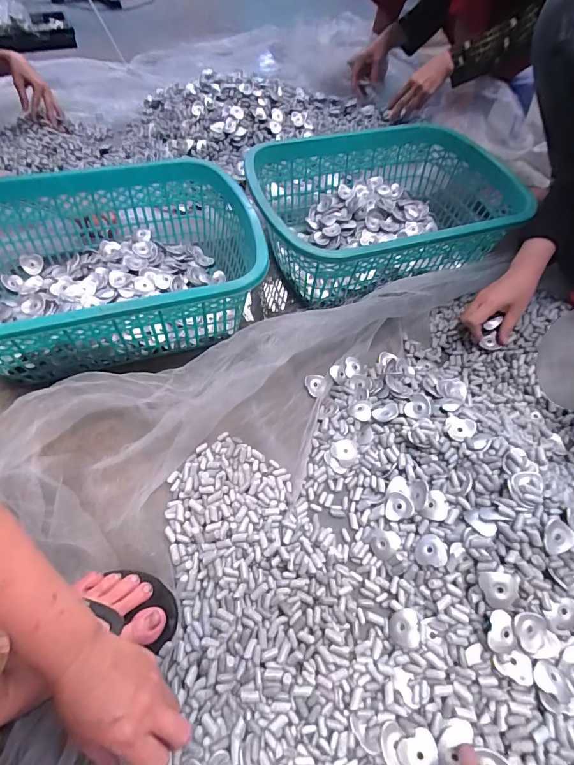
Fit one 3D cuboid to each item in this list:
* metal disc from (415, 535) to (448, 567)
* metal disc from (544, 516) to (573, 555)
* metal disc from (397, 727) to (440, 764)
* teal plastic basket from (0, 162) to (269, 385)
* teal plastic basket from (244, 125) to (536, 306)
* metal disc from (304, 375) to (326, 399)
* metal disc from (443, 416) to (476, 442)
[{"bbox_3d":[0.164,0.192,0.457,0.034,0.007,0.033,-14,53,19],"label":"metal disc"},{"bbox_3d":[0.281,0.160,0.416,0.035,0.006,0.031,-33,83,-3],"label":"metal disc"},{"bbox_3d":[0.124,0.352,0.378,0.036,0.007,0.033,0,55,-1],"label":"metal disc"},{"bbox_3d":[-0.272,-0.174,0.625,0.445,0.161,0.327,-15,56,-11],"label":"teal plastic basket"},{"bbox_3d":[0.165,-0.338,0.757,0.450,0.143,0.396,-15,56,-11],"label":"teal plastic basket"},{"bbox_3d":[0.044,0.006,0.623,0.031,0.004,0.036,-12,77,-7],"label":"metal disc"},{"bbox_3d":[0.223,0.061,0.517,0.036,0.004,0.034,-6,56,9],"label":"metal disc"}]

